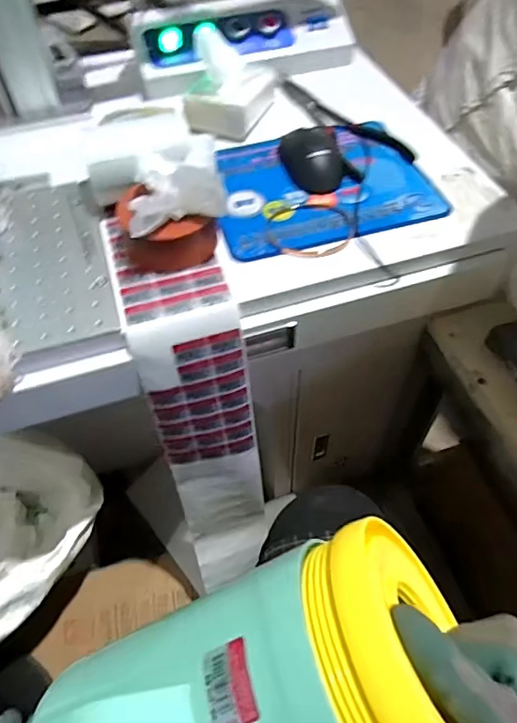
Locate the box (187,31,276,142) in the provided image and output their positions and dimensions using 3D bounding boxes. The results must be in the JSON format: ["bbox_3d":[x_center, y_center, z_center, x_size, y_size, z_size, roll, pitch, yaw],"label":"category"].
[{"bbox_3d":[-0.036,-0.369,0.663,0.086,0.098,0.133,16,57,13],"label":"box"}]

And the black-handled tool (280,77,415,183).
[{"bbox_3d":[0.095,-0.331,0.685,0.095,0.012,0.271,-24,57,-14],"label":"black-handled tool"}]

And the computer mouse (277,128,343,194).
[{"bbox_3d":[0.065,-0.262,0.618,0.072,0.035,0.124,-3,55,-1],"label":"computer mouse"}]

